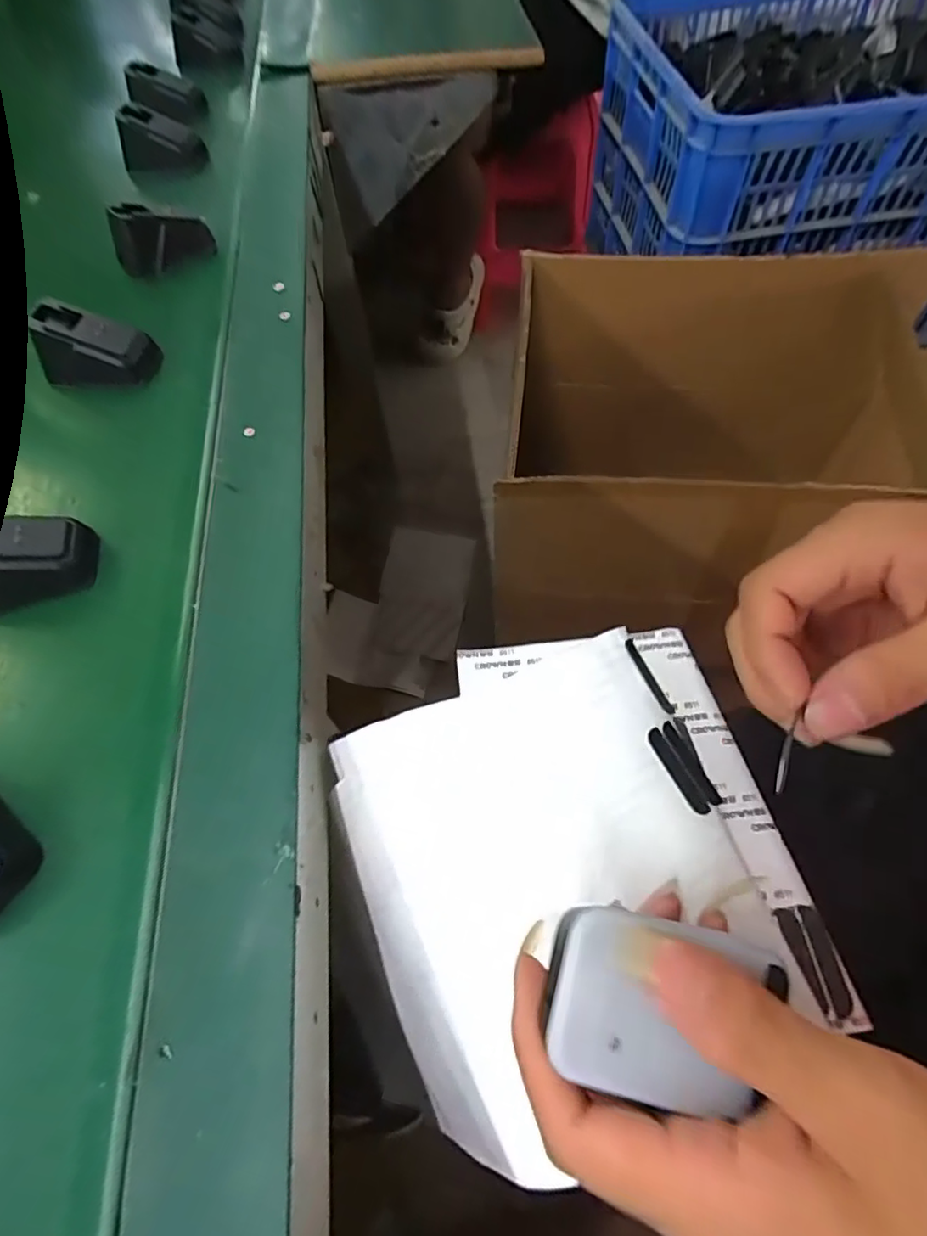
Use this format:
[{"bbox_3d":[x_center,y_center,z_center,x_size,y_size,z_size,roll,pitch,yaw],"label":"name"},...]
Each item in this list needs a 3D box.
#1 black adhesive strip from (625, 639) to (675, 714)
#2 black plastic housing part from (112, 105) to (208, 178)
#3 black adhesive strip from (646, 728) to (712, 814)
[{"bbox_3d":[0.083,0.026,0.262,0.005,0.006,0.037,-23,62,-9],"label":"black adhesive strip"},{"bbox_3d":[-0.269,-0.425,0.522,0.075,0.040,0.026,7,62,7],"label":"black plastic housing part"},{"bbox_3d":[0.087,0.062,0.239,0.008,0.004,0.038,-21,68,-22],"label":"black adhesive strip"}]

